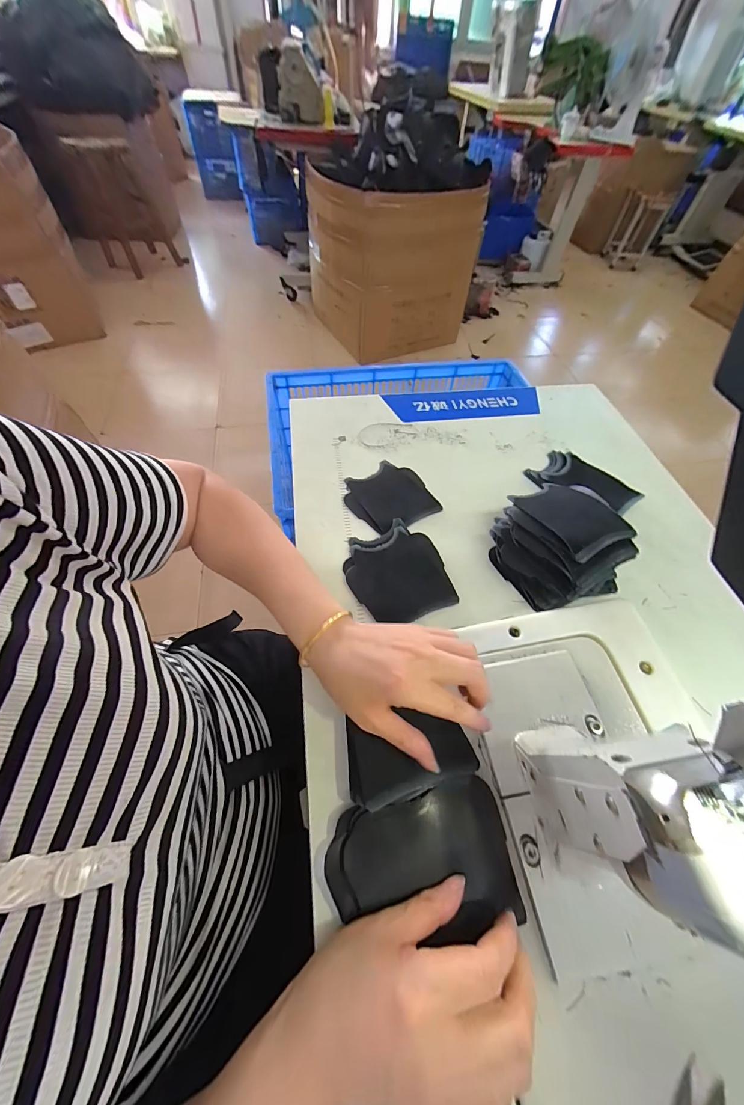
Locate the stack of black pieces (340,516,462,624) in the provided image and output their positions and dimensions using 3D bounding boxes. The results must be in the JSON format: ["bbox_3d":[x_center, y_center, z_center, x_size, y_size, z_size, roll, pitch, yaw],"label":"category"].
[{"bbox_3d":[0.028,0.020,0.393,0.107,0.007,0.116,-18,60,-14],"label":"stack of black pieces"}]

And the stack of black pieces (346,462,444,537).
[{"bbox_3d":[0.023,-0.074,0.455,0.105,0.004,0.105,-28,63,-19],"label":"stack of black pieces"}]

